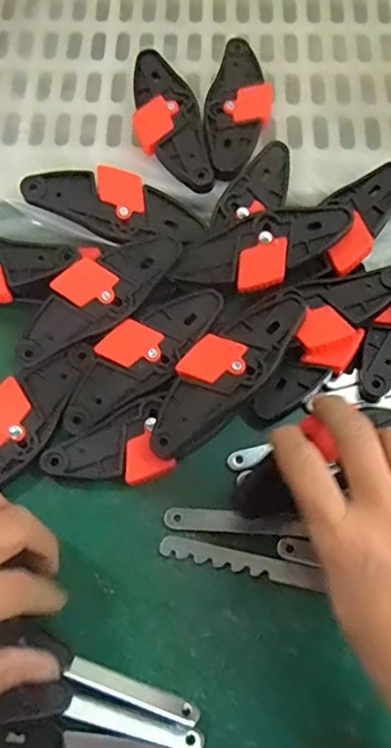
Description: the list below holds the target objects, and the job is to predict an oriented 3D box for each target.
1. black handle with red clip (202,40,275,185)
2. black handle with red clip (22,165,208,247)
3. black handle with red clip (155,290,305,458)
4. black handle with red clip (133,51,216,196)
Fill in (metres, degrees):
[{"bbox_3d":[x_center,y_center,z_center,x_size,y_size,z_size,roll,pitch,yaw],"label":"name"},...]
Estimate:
[{"bbox_3d":[0.032,-0.194,0.423,0.044,0.017,0.125,11,73,5],"label":"black handle with red clip"},{"bbox_3d":[-0.053,-0.117,0.394,0.120,0.021,0.046,22,75,8],"label":"black handle with red clip"},{"bbox_3d":[0.017,-0.001,0.356,0.122,0.022,0.045,-43,76,-11],"label":"black handle with red clip"},{"bbox_3d":[-0.021,-0.185,0.420,0.046,0.015,0.124,-11,73,-2],"label":"black handle with red clip"}]

